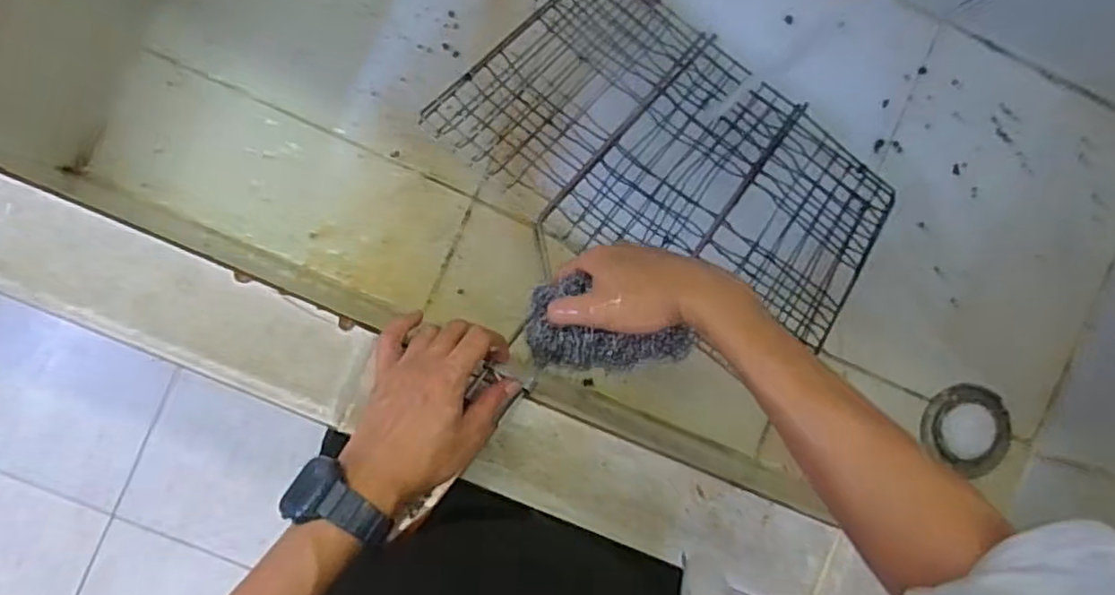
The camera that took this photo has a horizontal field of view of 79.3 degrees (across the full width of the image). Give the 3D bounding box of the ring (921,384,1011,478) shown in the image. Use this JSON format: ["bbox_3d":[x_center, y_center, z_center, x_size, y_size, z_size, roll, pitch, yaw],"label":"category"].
[{"bbox_3d":[0.463,0.148,0.763,0.106,0.017,0.100,0,91,-5],"label":"ring"}]

